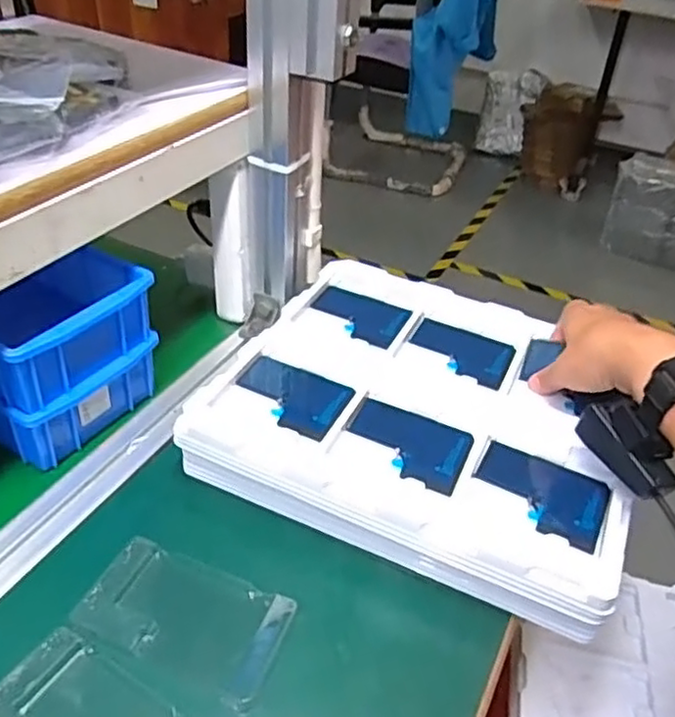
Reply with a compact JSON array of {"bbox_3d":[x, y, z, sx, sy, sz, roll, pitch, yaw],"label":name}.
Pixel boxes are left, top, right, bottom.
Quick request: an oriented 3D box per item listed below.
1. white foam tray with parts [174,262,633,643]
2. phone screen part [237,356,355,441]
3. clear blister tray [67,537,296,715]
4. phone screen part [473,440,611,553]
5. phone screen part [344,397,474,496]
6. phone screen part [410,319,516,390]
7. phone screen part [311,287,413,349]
[{"bbox_3d":[0.076,0.048,0.564,0.318,0.058,0.288,20,40,19],"label":"white foam tray with parts"},{"bbox_3d":[-0.038,0.030,0.540,0.087,0.005,0.067,18,39,16],"label":"phone screen part"},{"bbox_3d":[-0.098,0.164,0.437,0.127,0.007,0.073,16,39,14],"label":"clear blister tray"},{"bbox_3d":[0.143,0.094,0.483,0.089,0.005,0.066,20,40,19],"label":"phone screen part"},{"bbox_3d":[0.051,0.064,0.512,0.092,0.004,0.071,19,39,17],"label":"phone screen part"},{"bbox_3d":[0.109,-0.005,0.608,0.090,0.008,0.068,20,40,19],"label":"phone screen part"},{"bbox_3d":[0.019,-0.040,0.639,0.092,0.008,0.066,22,40,21],"label":"phone screen part"}]

